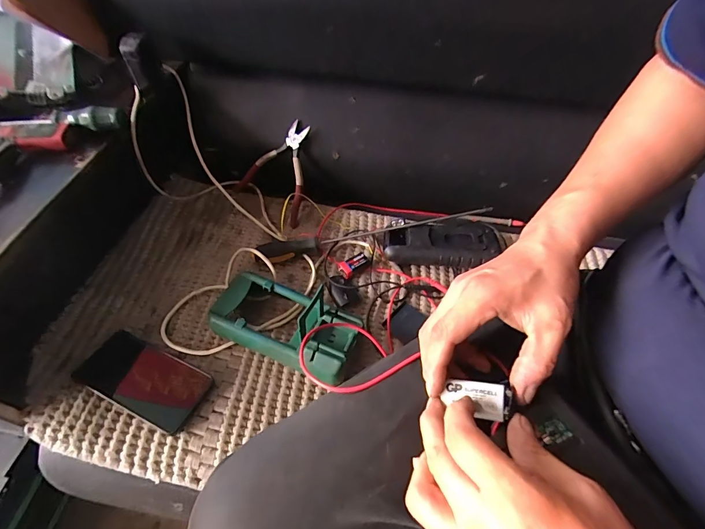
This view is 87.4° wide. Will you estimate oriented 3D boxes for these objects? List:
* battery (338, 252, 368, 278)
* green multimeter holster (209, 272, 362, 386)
[{"bbox_3d":[0.002,0.000,0.598,0.047,0.020,0.026,-31,60,-24],"label":"battery"},{"bbox_3d":[-0.088,0.083,0.505,0.196,0.056,0.103,20,54,13],"label":"green multimeter holster"}]

